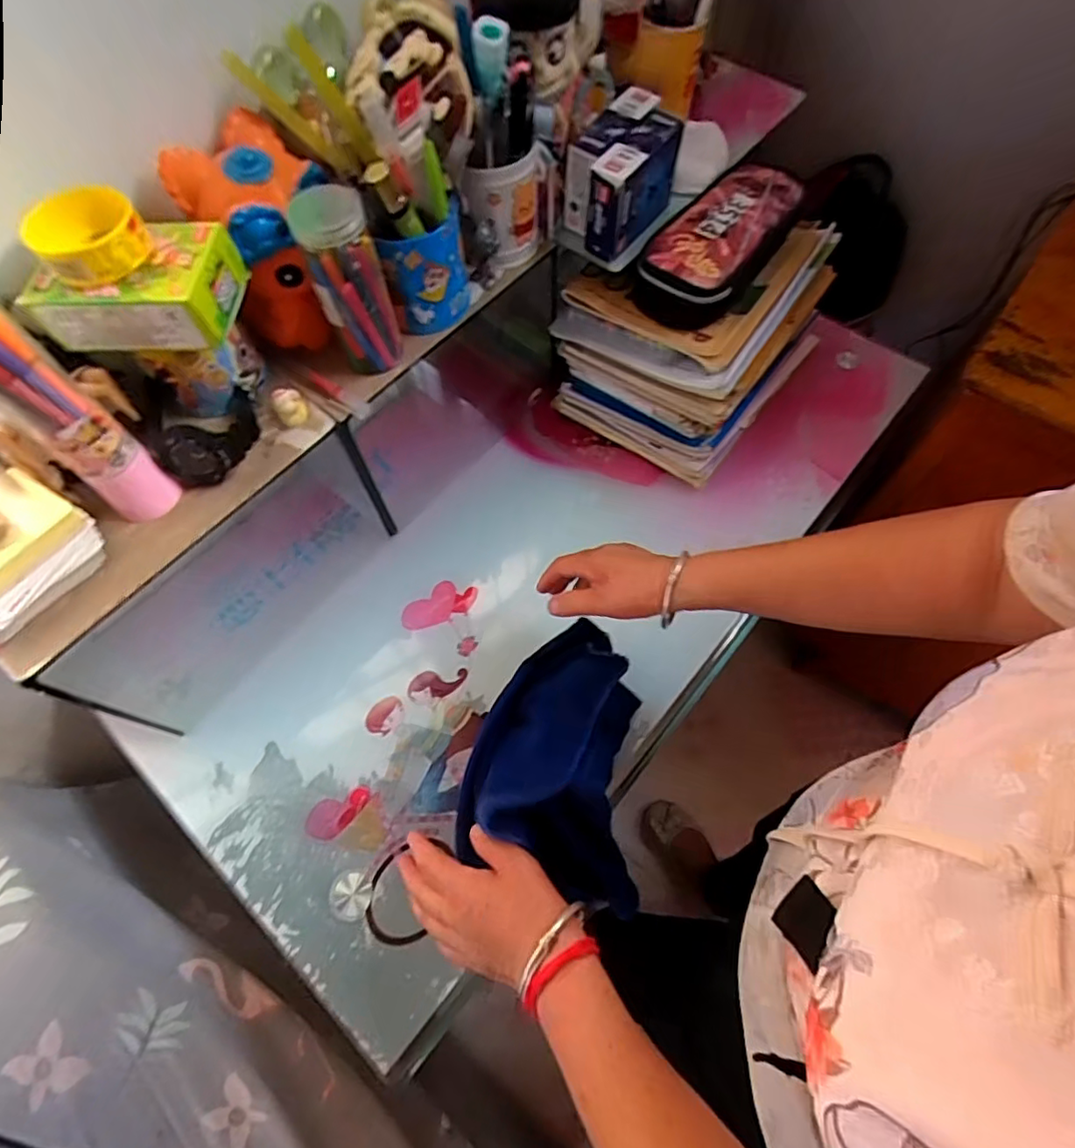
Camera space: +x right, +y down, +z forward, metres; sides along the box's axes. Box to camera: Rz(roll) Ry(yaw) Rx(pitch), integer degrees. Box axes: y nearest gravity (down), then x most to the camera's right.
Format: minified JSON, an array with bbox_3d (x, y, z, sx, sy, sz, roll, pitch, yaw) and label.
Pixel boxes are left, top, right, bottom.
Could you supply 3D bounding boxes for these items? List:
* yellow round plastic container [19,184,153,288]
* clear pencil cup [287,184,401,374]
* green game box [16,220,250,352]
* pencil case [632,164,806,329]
[{"bbox_3d":[-0.296,-0.225,0.376,0.065,0.028,0.072,-39,69,-15],"label":"yellow round plastic container"},{"bbox_3d":[-0.152,-0.233,0.469,0.057,0.133,0.050,-20,65,-7],"label":"clear pencil cup"},{"bbox_3d":[-0.279,-0.204,0.406,0.118,0.046,0.087,2,64,4],"label":"green game box"},{"bbox_3d":[0.194,-0.347,0.606,0.102,0.062,0.221,36,71,18],"label":"pencil case"}]

